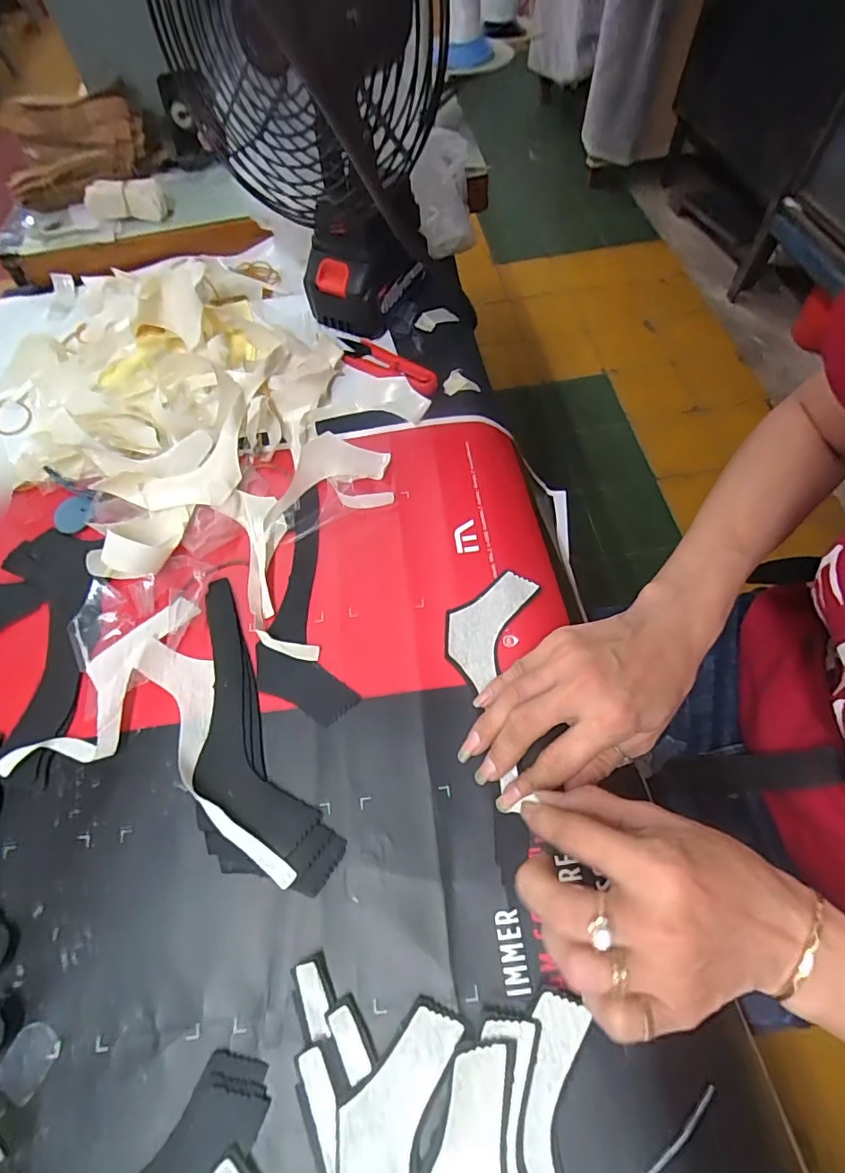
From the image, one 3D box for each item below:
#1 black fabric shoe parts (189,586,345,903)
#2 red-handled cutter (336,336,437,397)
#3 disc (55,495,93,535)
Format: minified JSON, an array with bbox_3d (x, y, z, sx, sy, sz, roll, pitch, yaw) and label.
[{"bbox_3d":[-0.120,0.088,0.318,0.062,0.008,0.207,-27,64,-10],"label":"black fabric shoe parts"},{"bbox_3d":[-0.037,-0.205,0.463,0.119,0.009,0.033,37,71,20],"label":"red-handled cutter"},{"bbox_3d":[-0.284,-0.060,0.410,0.028,0.004,0.033,0,63,4],"label":"disc"}]

